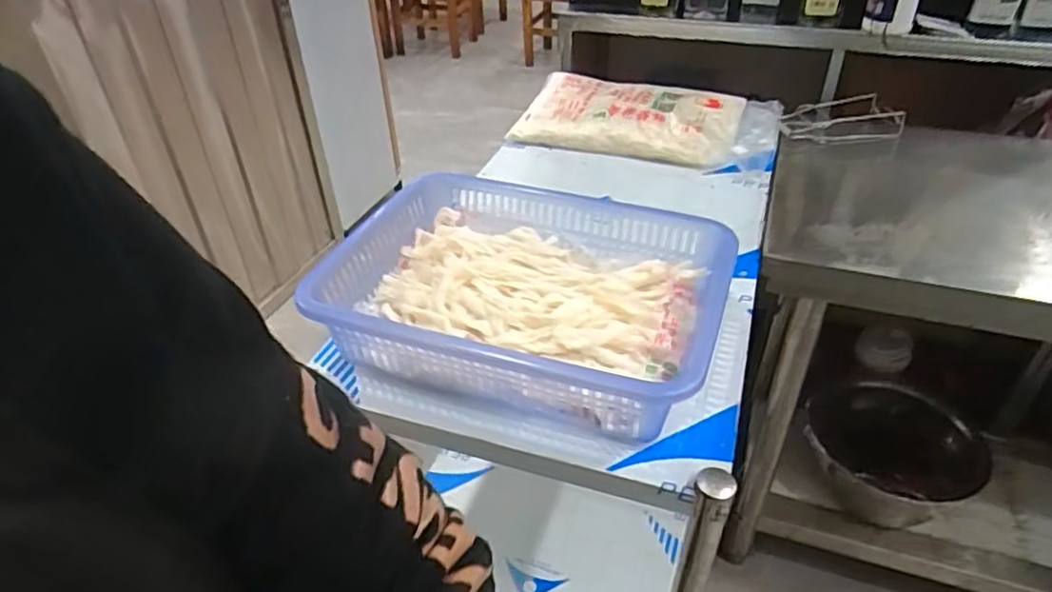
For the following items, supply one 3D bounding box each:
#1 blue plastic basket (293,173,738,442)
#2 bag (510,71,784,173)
[{"bbox_3d":[0.012,0.003,0.696,0.373,0.097,0.296,11,39,17],"label":"blue plastic basket"},{"bbox_3d":[0.206,-0.297,1.123,0.413,0.058,0.234,12,40,19],"label":"bag"}]

